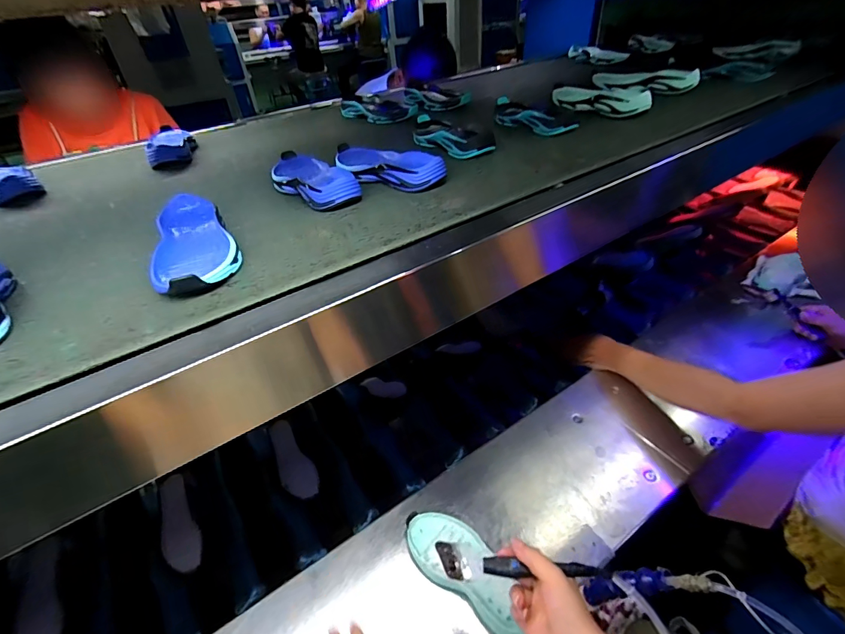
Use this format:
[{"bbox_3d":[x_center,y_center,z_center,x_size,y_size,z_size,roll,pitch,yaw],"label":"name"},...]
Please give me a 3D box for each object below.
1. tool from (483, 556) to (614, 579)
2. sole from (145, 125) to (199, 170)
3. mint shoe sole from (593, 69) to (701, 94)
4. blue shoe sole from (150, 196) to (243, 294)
[{"bbox_3d":[0.131,0.262,0.429,0.132,0.020,0.020,1,40,0],"label":"tool"},{"bbox_3d":[-0.478,-0.334,0.788,0.072,0.037,0.194,-19,41,-15],"label":"sole"},{"bbox_3d":[0.470,-0.521,0.897,0.077,0.032,0.225,-30,45,-30],"label":"mint shoe sole"},{"bbox_3d":[-0.250,-0.082,0.451,0.079,0.034,0.190,-21,42,-18],"label":"blue shoe sole"}]

